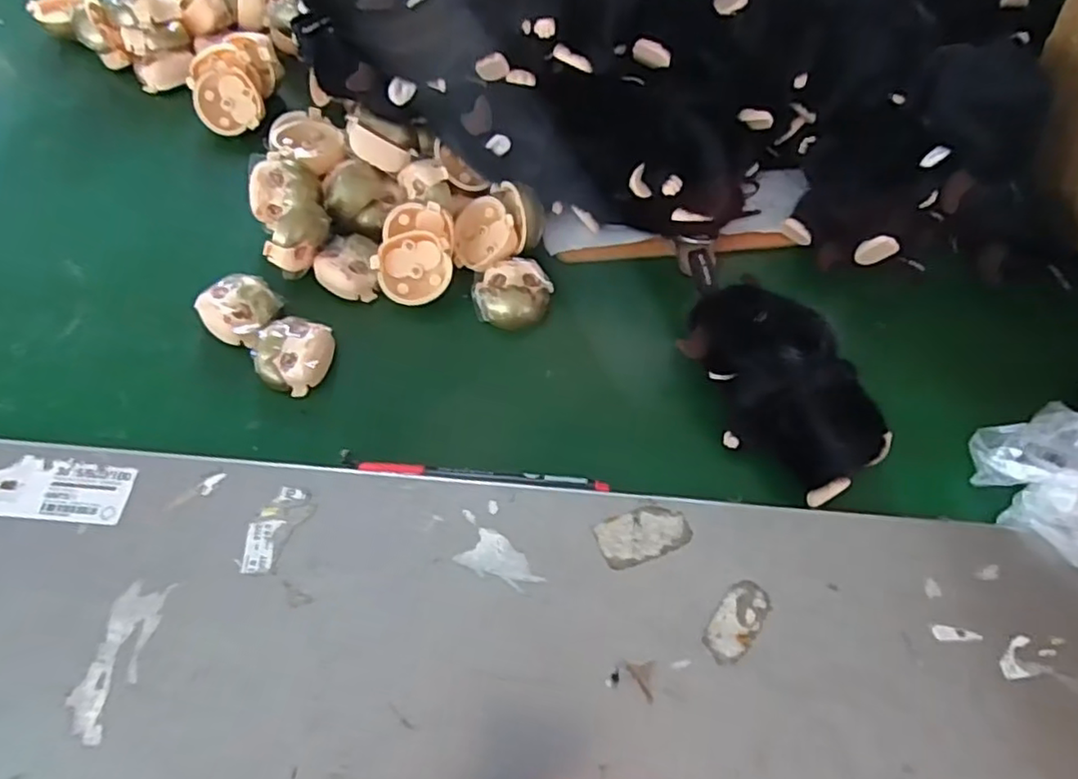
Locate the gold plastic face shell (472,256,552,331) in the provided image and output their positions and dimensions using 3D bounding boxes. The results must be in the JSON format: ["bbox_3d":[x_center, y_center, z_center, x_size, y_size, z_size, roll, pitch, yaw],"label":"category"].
[{"bbox_3d":[-0.018,-0.065,0.432,0.049,0.024,0.043,10,61,3],"label":"gold plastic face shell"}]

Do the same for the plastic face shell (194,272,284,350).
[{"bbox_3d":[-0.192,-0.052,0.414,0.043,0.026,0.048,10,61,3],"label":"plastic face shell"}]

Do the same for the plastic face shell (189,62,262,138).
[{"bbox_3d":[-0.241,-0.223,0.492,0.048,0.008,0.048,-2,99,-14],"label":"plastic face shell"}]

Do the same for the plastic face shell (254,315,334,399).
[{"bbox_3d":[-0.152,-0.020,0.396,0.043,0.028,0.040,9,61,2],"label":"plastic face shell"}]

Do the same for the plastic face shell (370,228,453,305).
[{"bbox_3d":[-0.084,-0.081,0.429,0.046,0.014,0.048,0,93,-8],"label":"plastic face shell"}]

